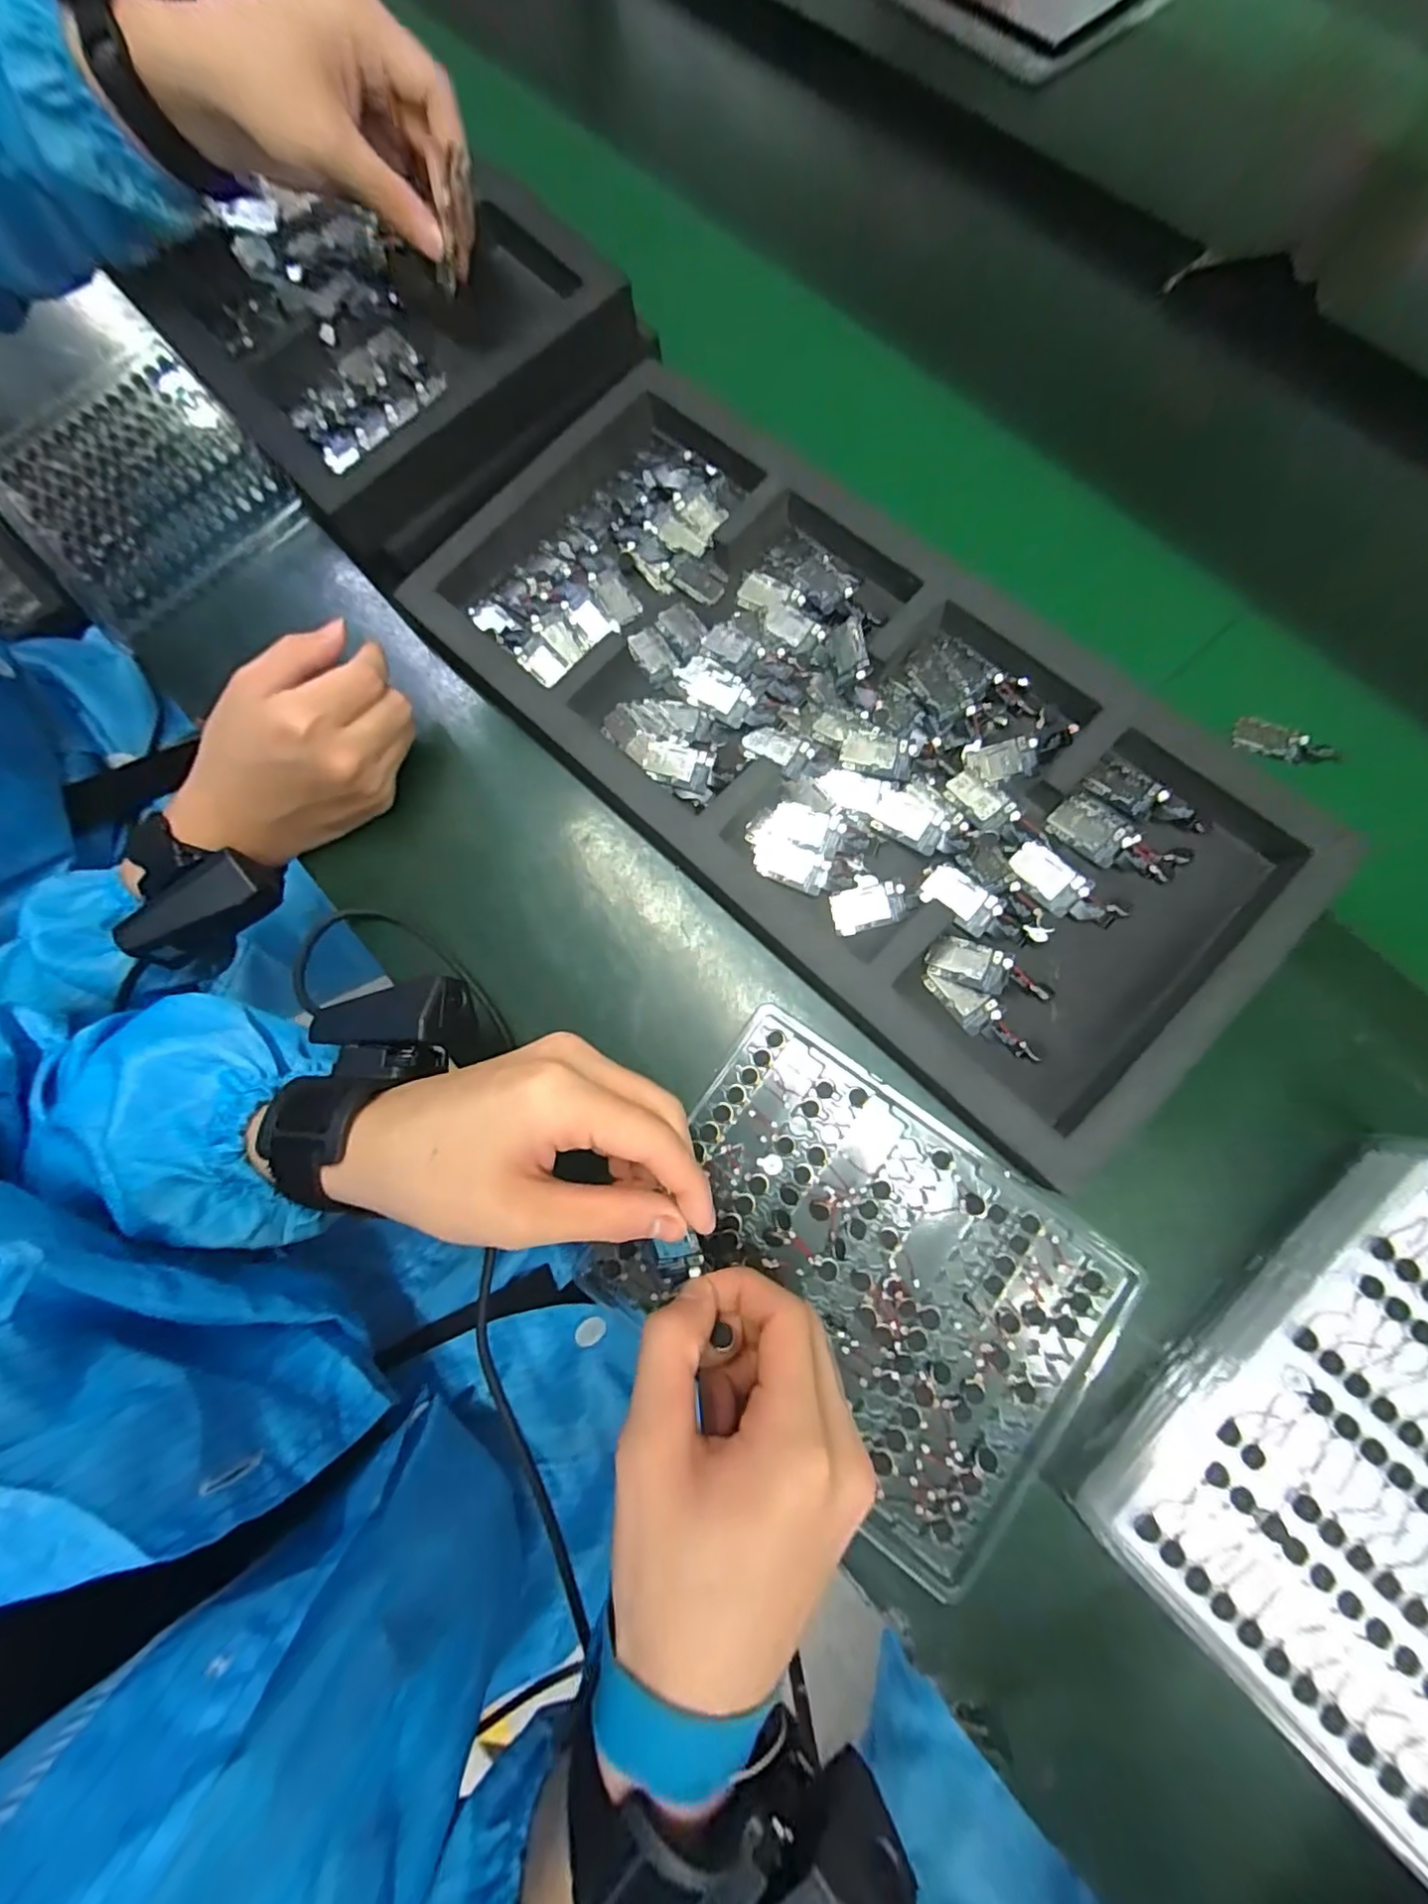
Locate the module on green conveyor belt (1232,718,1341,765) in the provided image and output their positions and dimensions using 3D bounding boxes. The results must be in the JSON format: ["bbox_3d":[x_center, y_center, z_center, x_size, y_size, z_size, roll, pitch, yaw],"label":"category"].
[{"bbox_3d":[0.321,-0.118,0.344,0.052,0.005,0.021,14,78,6],"label":"module on green conveyor belt"}]

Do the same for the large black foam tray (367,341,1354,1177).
[{"bbox_3d":[0.059,-0.124,0.337,0.476,0.053,0.220,43,79,11],"label":"large black foam tray"}]

